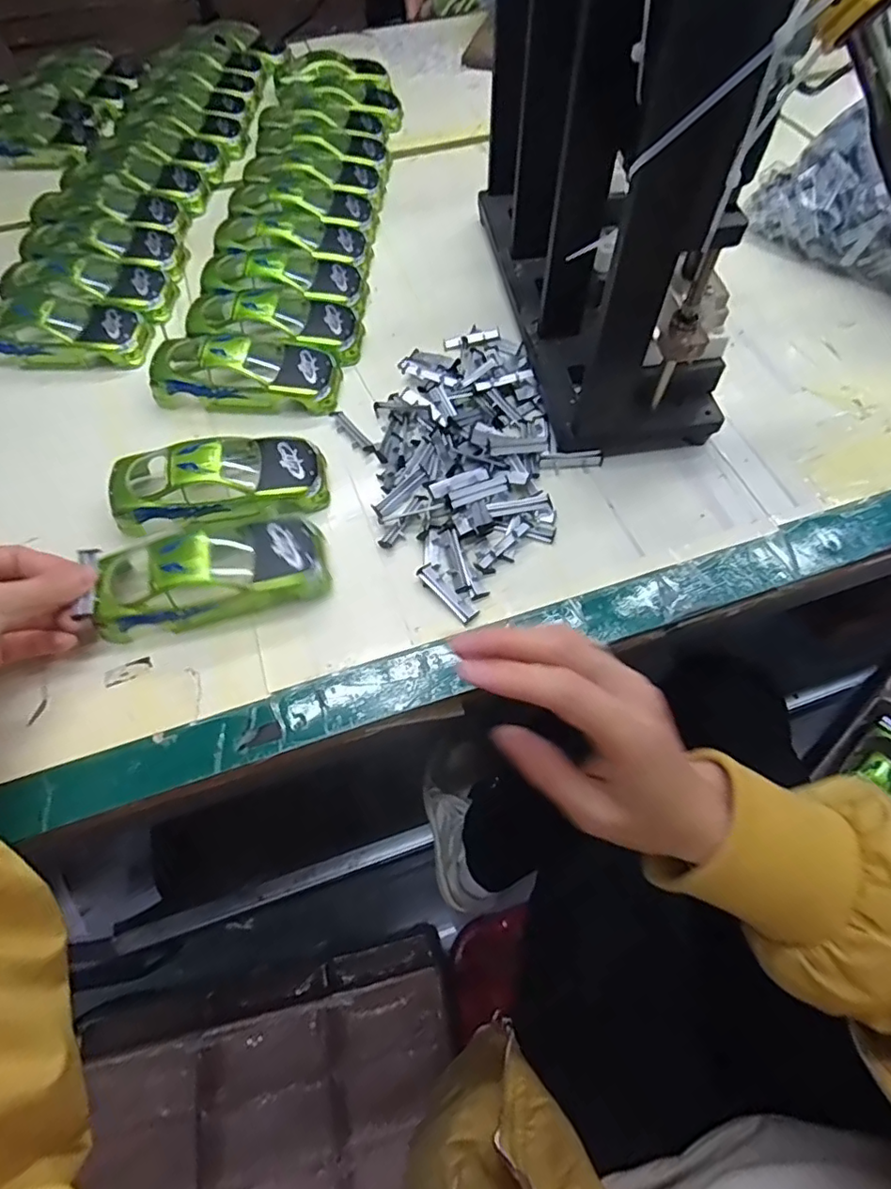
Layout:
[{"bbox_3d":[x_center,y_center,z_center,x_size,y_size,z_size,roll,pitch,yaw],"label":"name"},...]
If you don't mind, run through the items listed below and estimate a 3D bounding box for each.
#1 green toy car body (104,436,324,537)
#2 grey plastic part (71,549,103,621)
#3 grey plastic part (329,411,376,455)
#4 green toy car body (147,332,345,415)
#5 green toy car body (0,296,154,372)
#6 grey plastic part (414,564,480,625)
[{"bbox_3d":[-0.141,-0.074,0.359,0.126,0.032,0.053,-7,61,-3],"label":"green toy car body"},{"bbox_3d":[-0.194,-0.007,0.313,0.010,0.005,0.041,-10,61,-6],"label":"grey plastic part"},{"bbox_3d":[-0.065,-0.113,0.401,0.011,0.005,0.051,-31,65,-15],"label":"grey plastic part"},{"bbox_3d":[-0.139,-0.161,0.409,0.125,0.035,0.056,4,61,3],"label":"green toy car body"},{"bbox_3d":[-0.293,-0.198,0.436,0.122,0.033,0.054,-2,61,-1],"label":"green toy car body"},{"bbox_3d":[0.001,-0.002,0.335,0.011,0.004,0.044,-39,67,-19],"label":"grey plastic part"}]

